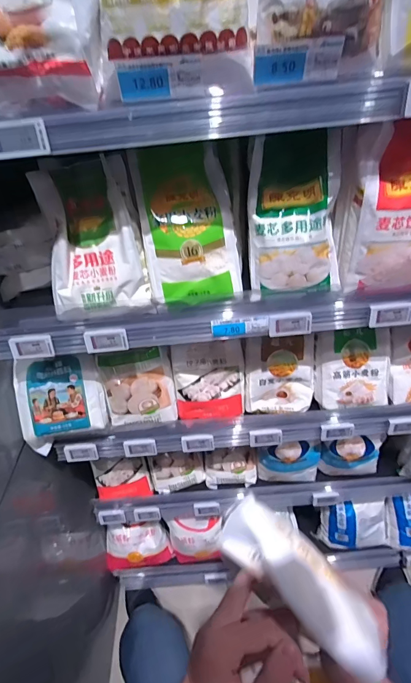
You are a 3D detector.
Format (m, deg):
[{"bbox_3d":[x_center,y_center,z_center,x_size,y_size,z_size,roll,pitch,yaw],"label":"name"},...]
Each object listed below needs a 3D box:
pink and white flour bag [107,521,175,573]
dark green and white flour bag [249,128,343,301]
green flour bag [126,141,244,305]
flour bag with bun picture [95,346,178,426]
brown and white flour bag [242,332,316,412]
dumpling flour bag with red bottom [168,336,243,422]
[{"bbox_3d":[-0.205,0.616,1.076,0.197,0.145,0.082,-8,39,-1],"label":"pink and white flour bag"},{"bbox_3d":[0.134,-0.184,0.534,0.132,0.213,0.087,-4,39,3],"label":"dark green and white flour bag"},{"bbox_3d":[-0.027,-0.182,0.566,0.148,0.227,0.065,-8,9,-2],"label":"green flour bag"},{"bbox_3d":[-0.132,0.090,0.738,0.154,0.170,0.060,-13,20,-13],"label":"flour bag with bun picture"},{"bbox_3d":[0.156,0.067,0.740,0.147,0.156,0.077,-8,39,-1],"label":"brown and white flour bag"},{"bbox_3d":[0.009,0.083,0.730,0.143,0.170,0.063,-7,39,-1],"label":"dumpling flour bag with red bottom"}]

